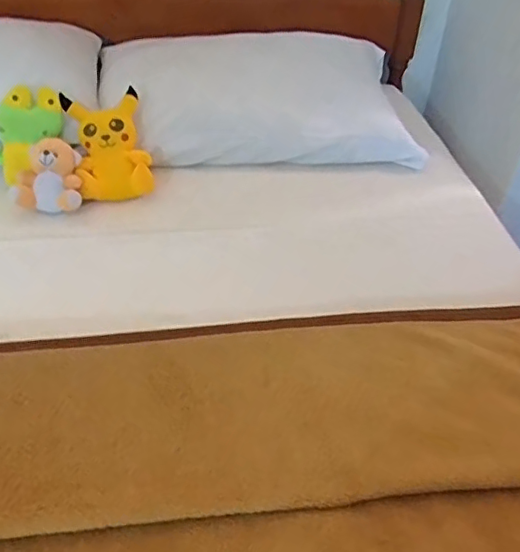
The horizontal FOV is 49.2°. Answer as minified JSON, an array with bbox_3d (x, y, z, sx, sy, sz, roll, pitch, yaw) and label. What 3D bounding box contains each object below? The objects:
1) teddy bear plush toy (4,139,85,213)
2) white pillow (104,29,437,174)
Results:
[{"bbox_3d":[-0.363,-0.168,0.958,0.114,0.092,0.089,-3,42,-6],"label":"teddy bear plush toy"},{"bbox_3d":[0.021,-0.383,1.143,0.537,0.172,0.385,0,42,-3],"label":"white pillow"}]

